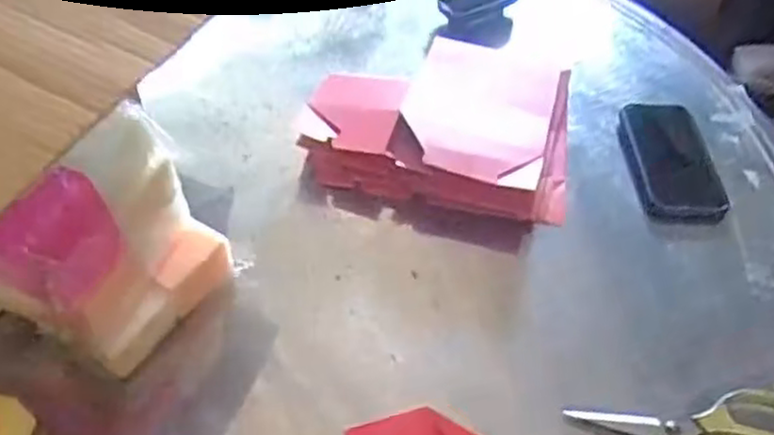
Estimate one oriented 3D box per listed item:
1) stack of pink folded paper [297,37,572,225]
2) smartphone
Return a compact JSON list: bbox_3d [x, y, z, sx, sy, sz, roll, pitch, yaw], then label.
[{"bbox_3d":[0.067,-0.120,0.807,0.264,0.053,0.250,13,48,10],"label":"stack of pink folded paper"},{"bbox_3d":[0.296,-0.062,0.795,0.086,0.017,0.171,-5,50,3],"label":"smartphone"}]

